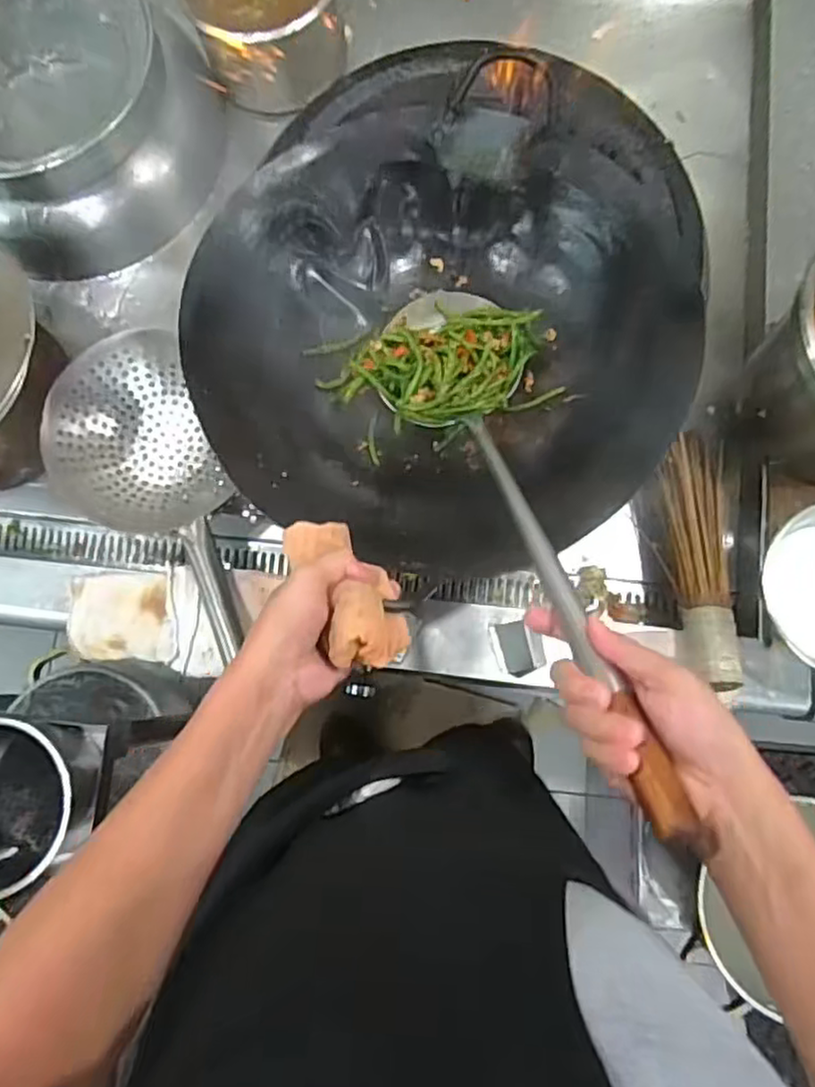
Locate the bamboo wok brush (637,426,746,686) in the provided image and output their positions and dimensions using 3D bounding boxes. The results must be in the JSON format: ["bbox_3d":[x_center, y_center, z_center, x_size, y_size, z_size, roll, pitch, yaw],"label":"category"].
[{"bbox_3d":[0.306,0.014,0.724,0.074,0.053,0.274,4,78,2],"label":"bamboo wok brush"}]

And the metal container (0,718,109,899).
[{"bbox_3d":[-0.394,0.255,0.687,0.148,0.139,0.142,0,78,1],"label":"metal container"}]

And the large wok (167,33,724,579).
[{"bbox_3d":[0.035,-0.194,0.643,0.419,0.137,0.419,14,79,4],"label":"large wok"}]

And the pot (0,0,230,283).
[{"bbox_3d":[-0.425,-0.512,0.822,0.305,0.193,0.306,0,78,1],"label":"pot"}]

